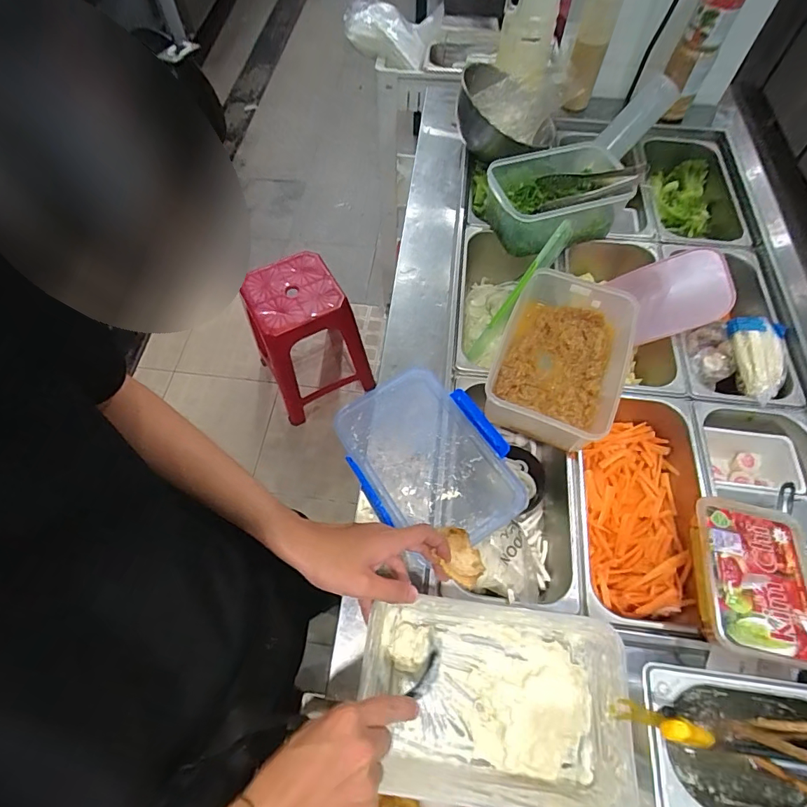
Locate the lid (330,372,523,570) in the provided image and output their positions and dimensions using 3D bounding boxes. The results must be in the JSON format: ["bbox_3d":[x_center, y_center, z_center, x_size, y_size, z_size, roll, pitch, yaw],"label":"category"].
[{"bbox_3d":[0.031,0.069,0.605,0.190,0.021,0.251,-28,66,-14],"label":"lid"}]

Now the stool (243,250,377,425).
[{"bbox_3d":[-0.324,-0.201,1.464,0.301,0.462,0.317,-28,66,-14],"label":"stool"}]

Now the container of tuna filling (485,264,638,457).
[{"bbox_3d":[0.232,-0.066,0.654,0.177,0.068,0.257,22,64,11],"label":"container of tuna filling"}]

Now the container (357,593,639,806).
[{"bbox_3d":[0.087,0.297,0.456,0.249,0.073,0.160,6,62,3],"label":"container"}]

